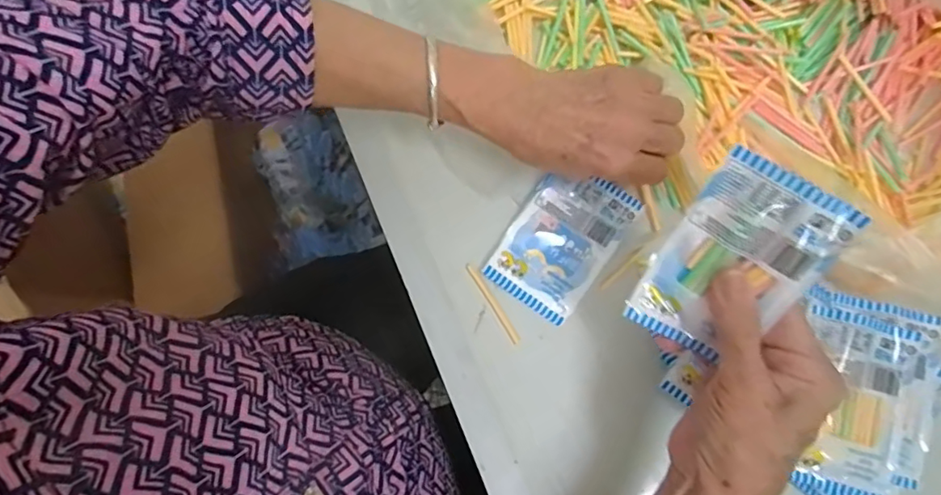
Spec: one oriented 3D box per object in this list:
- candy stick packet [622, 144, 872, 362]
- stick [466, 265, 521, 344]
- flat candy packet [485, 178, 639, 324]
[{"bbox_3d":[0.129,0.010,0.270,0.063,0.103,0.011,36,34,15],"label":"candy stick packet"},{"bbox_3d":[0.016,0.039,0.381,0.006,0.006,0.062,-31,76,-8],"label":"stick"},{"bbox_3d":[0.064,-0.005,0.385,0.068,0.014,0.101,33,77,10],"label":"flat candy packet"}]

